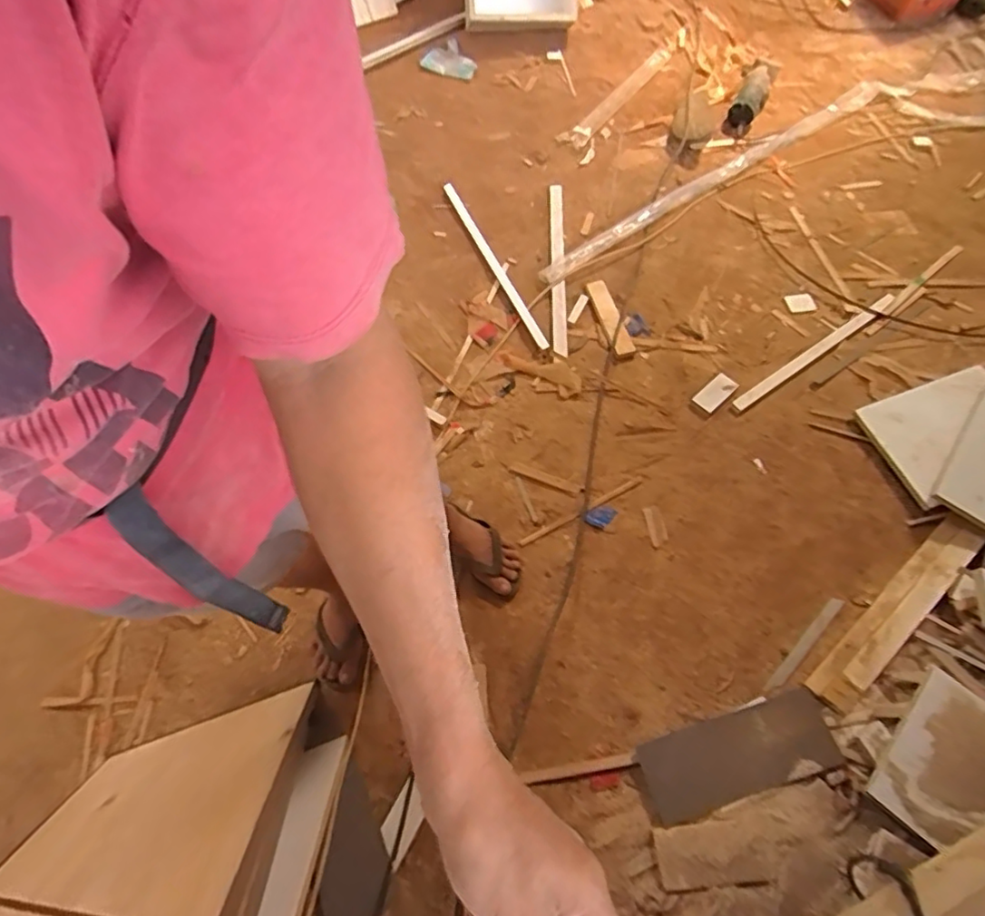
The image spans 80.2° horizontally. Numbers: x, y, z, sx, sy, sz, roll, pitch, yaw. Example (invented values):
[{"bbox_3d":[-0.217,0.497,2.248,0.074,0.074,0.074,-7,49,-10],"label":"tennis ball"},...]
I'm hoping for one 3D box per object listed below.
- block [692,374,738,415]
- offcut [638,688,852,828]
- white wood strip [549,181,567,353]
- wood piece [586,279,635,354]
[{"bbox_3d":[0.490,-0.145,1.284,0.100,0.016,0.051,-40,69,-15],"label":"block"},{"bbox_3d":[0.408,0.494,0.976,0.318,0.011,0.123,-16,53,-4],"label":"offcut"},{"bbox_3d":[0.163,-0.490,1.463,0.034,0.019,0.542,0,64,3],"label":"white wood strip"},{"bbox_3d":[0.280,-0.340,1.395,0.048,0.024,0.215,-16,64,-5],"label":"wood piece"}]

